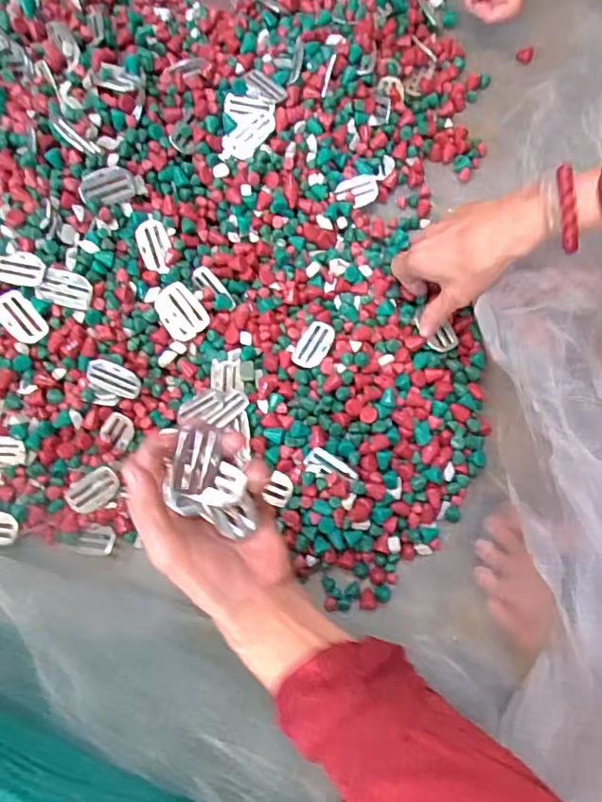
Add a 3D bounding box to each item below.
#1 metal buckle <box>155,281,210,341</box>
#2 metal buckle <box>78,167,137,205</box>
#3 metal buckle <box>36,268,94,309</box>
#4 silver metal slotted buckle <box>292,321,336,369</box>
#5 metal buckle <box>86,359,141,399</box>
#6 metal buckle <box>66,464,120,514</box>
[{"bbox_3d":[-0.109,-0.080,0.487,0.039,0.008,0.051,-40,88,0],"label":"metal buckle"},{"bbox_3d":[-0.170,-0.187,0.475,0.046,0.004,0.029,-21,120,-12],"label":"metal buckle"},{"bbox_3d":[-0.199,-0.095,0.459,0.044,0.004,0.028,15,101,-3],"label":"metal buckle"},{"bbox_3d":[0.011,-0.051,0.487,0.030,0.009,0.045,27,81,6],"label":"silver metal slotted buckle"},{"bbox_3d":[-0.163,-0.019,0.473,0.046,0.004,0.030,18,120,-11],"label":"metal buckle"},{"bbox_3d":[-0.181,0.078,0.473,0.048,0.010,0.029,-40,81,-6],"label":"metal buckle"}]

